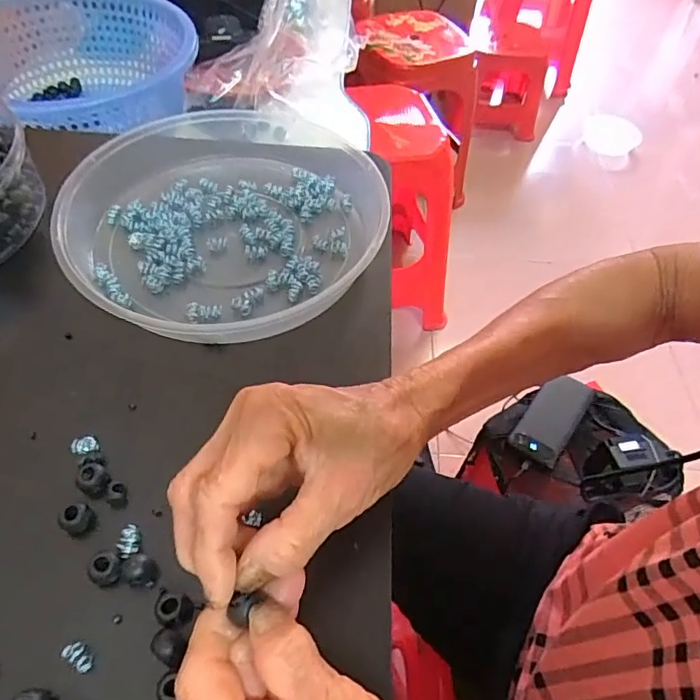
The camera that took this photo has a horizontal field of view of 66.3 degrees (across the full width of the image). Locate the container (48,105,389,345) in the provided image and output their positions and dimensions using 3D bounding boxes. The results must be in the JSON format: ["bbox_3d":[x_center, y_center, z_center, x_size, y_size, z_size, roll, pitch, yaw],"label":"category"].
[{"bbox_3d":[-0.094,-0.109,0.409,0.237,0.038,0.246,1,53,-1],"label":"container"}]

